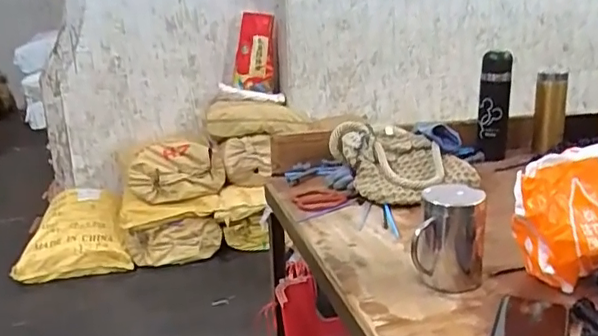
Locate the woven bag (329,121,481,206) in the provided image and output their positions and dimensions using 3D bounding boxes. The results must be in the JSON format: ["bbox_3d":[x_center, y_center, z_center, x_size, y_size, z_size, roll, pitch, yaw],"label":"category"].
[{"bbox_3d":[0.195,-0.010,1.070,0.201,0.117,0.206,-11,19,-28],"label":"woven bag"}]

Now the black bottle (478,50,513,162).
[{"bbox_3d":[0.422,-0.132,1.233,0.059,0.232,0.059,6,19,24],"label":"black bottle"}]

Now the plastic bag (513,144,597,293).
[{"bbox_3d":[0.363,0.062,0.691,0.208,0.159,0.100,-2,17,-1],"label":"plastic bag"}]

